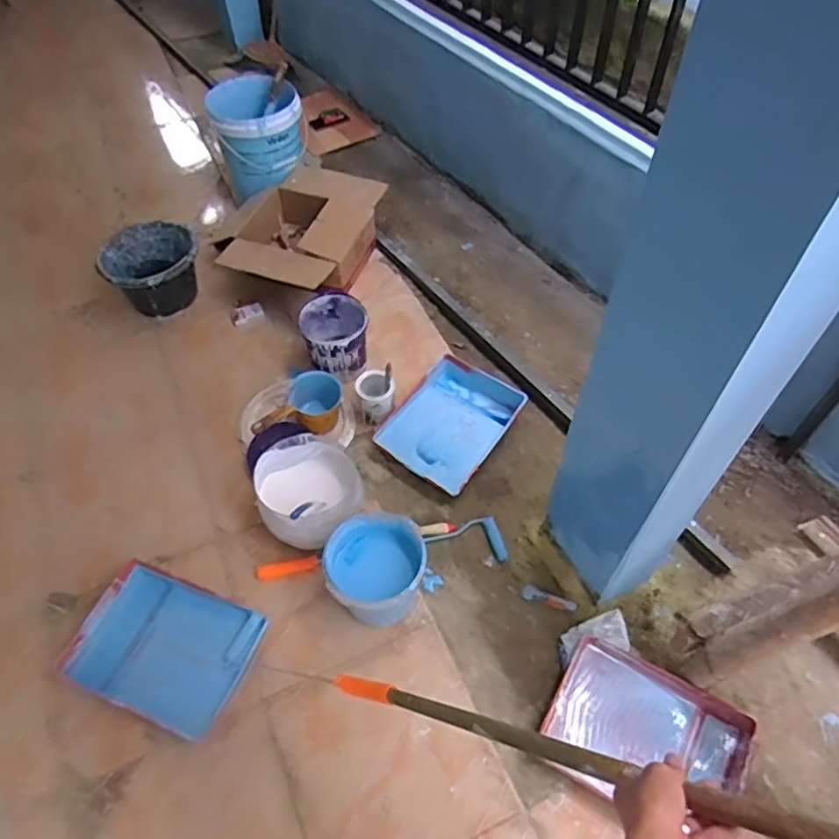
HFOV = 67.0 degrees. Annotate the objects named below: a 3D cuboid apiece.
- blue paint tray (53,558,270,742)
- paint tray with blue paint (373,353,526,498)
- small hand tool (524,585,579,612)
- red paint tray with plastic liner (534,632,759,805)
[{"bbox_3d":[-0.566,0.497,1.406,0.386,0.077,0.285,18,56,13],"label":"blue paint tray"},{"bbox_3d":[0.090,0.004,1.772,0.286,0.067,0.386,30,59,21],"label":"paint tray with blue paint"},{"bbox_3d":[0.306,0.426,1.493,0.124,0.025,0.036,15,55,11],"label":"small hand tool"},{"bbox_3d":[0.460,0.647,1.297,0.372,0.059,0.269,23,57,17],"label":"red paint tray with plastic liner"}]

